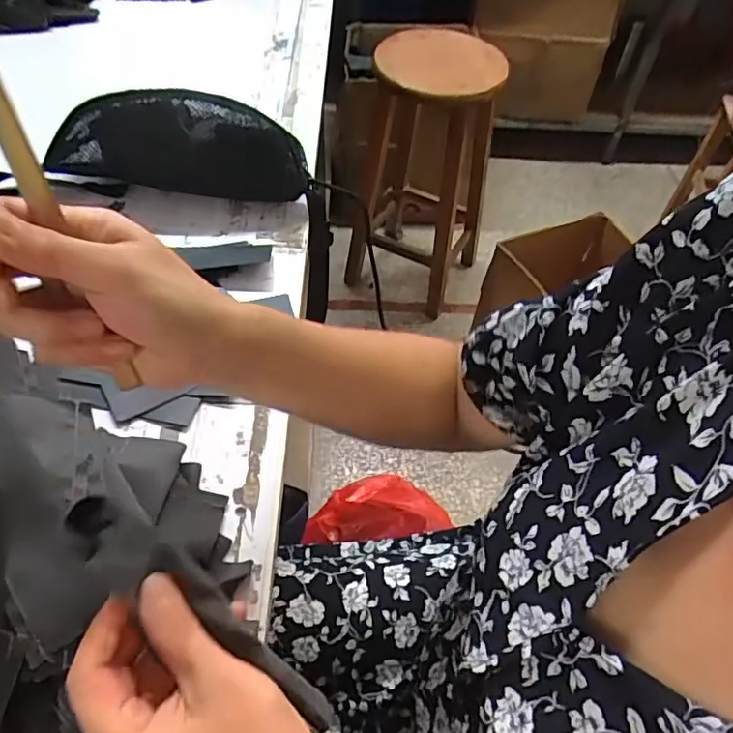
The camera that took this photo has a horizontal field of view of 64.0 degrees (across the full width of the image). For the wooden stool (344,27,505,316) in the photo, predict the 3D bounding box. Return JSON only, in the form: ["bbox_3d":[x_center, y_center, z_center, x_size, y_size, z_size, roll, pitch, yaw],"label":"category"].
[{"bbox_3d":[0.132,-0.448,1.472,0.341,0.670,0.350,15,53,8],"label":"wooden stool"}]

